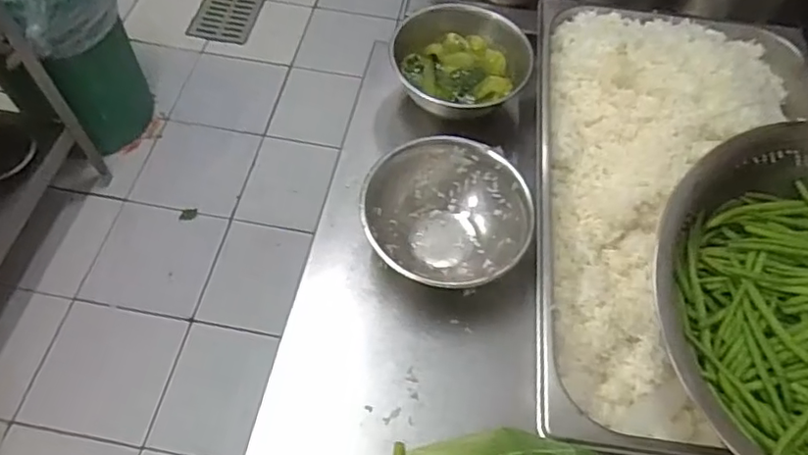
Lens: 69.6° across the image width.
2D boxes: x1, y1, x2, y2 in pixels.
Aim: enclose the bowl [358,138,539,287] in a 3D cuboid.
[{"bbox_3d":[0.044,-0.010,0.619,0.167,0.083,0.154,2,59,-3],"label":"bowl"}]

